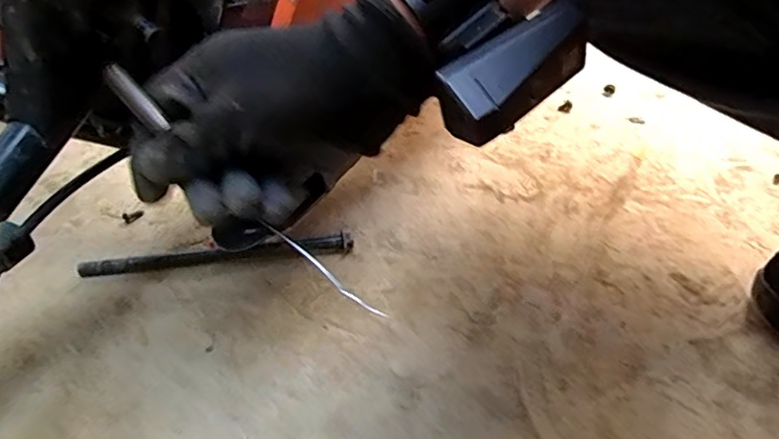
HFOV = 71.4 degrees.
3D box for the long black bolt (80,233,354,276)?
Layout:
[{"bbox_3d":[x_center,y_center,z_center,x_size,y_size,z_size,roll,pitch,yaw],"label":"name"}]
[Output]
[{"bbox_3d":[-0.123,0.024,0.400,0.189,0.014,0.017,-5,39,-13],"label":"long black bolt"}]

